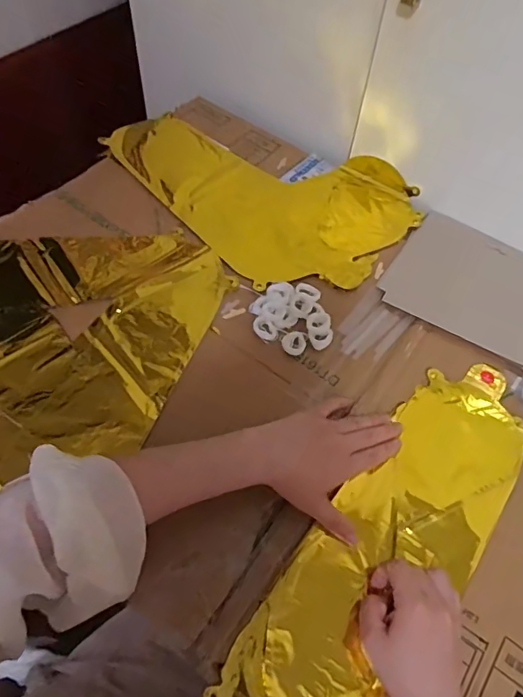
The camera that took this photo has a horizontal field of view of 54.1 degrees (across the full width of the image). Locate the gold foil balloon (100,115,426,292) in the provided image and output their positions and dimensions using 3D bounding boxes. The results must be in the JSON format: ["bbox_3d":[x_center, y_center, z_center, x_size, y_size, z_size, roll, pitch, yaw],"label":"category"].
[{"bbox_3d":[-0.003,-0.227,0.688,0.398,0.020,0.276,37,63,17],"label":"gold foil balloon"}]

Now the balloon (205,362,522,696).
[{"bbox_3d":[0.118,0.178,0.459,0.129,0.021,0.428,35,64,16],"label":"balloon"}]

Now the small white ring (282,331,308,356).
[{"bbox_3d":[0.036,-0.007,0.552,0.026,0.004,0.028,39,64,18],"label":"small white ring"}]

